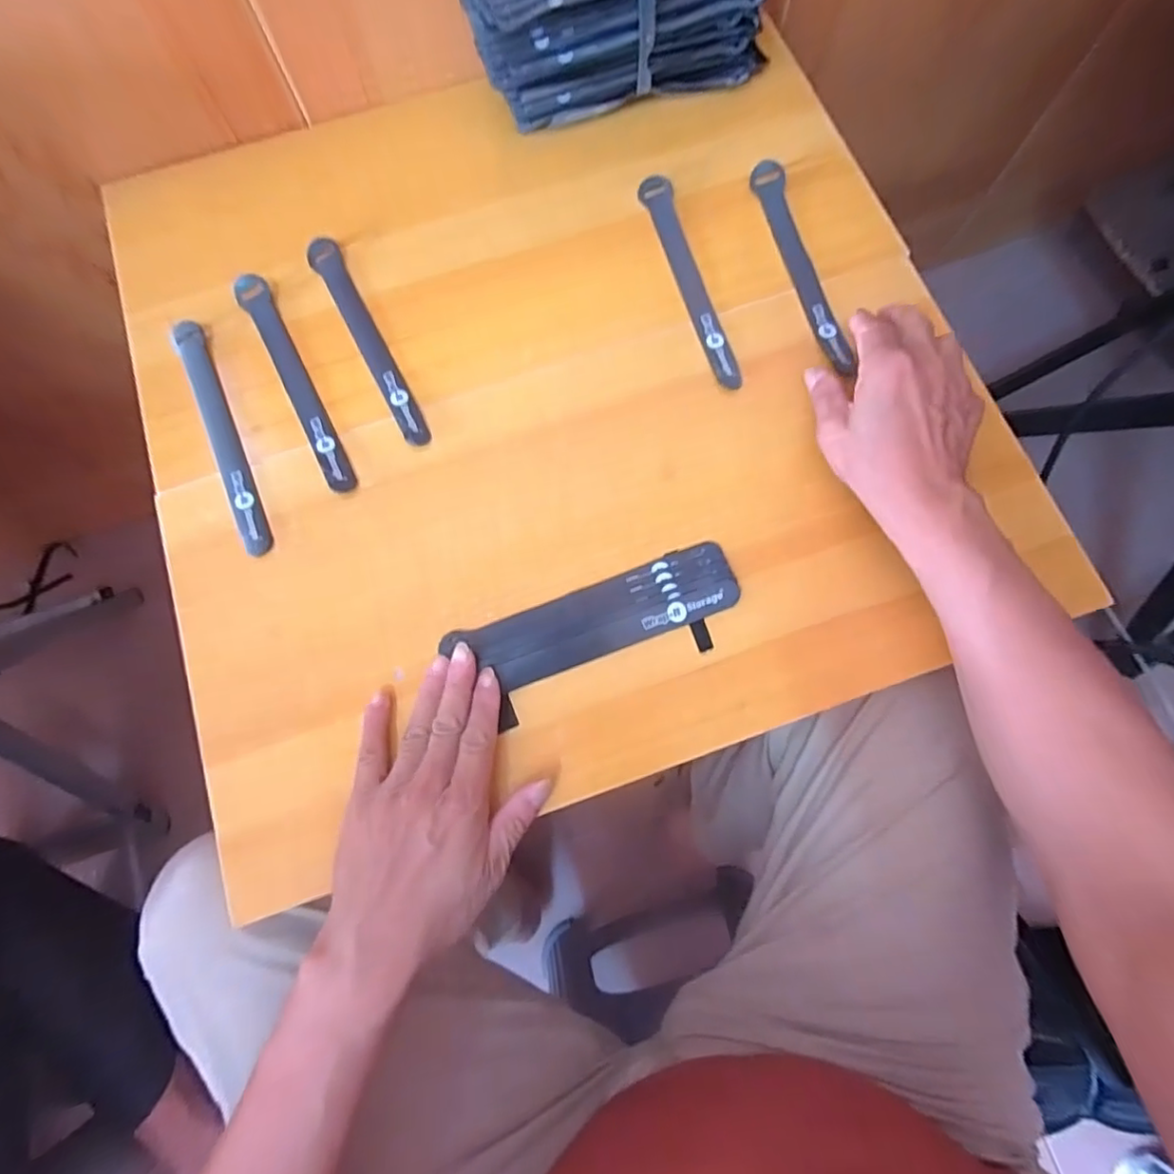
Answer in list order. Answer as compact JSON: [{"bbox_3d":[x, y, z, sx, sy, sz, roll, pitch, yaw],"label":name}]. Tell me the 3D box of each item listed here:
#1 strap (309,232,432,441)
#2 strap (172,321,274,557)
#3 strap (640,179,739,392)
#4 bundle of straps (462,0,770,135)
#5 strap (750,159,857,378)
[{"bbox_3d":[-0.166,-0.187,0.444,0.023,0.008,0.193,-27,77,-5],"label":"strap"},{"bbox_3d":[-0.264,-0.111,0.427,0.021,0.008,0.193,-24,77,-5],"label":"strap"},{"bbox_3d":[0.079,-0.238,0.454,0.022,0.007,0.193,-17,76,2],"label":"strap"},{"bbox_3d":[0.026,-0.433,0.444,0.228,0.118,0.070,-18,76,-3],"label":"bundle of straps"},{"bbox_3d":[0.167,-0.247,0.455,0.024,0.011,0.198,-15,75,5],"label":"strap"}]

